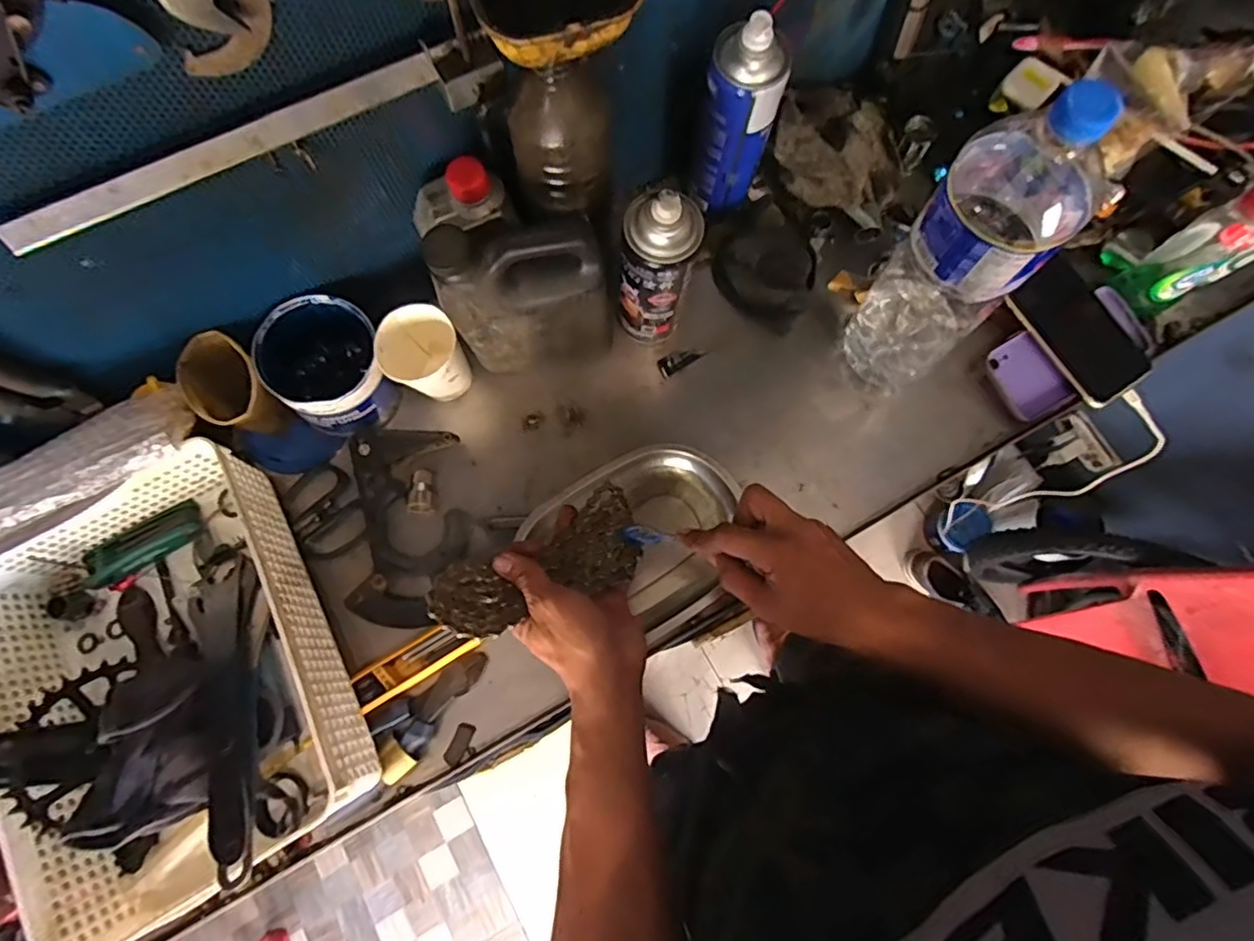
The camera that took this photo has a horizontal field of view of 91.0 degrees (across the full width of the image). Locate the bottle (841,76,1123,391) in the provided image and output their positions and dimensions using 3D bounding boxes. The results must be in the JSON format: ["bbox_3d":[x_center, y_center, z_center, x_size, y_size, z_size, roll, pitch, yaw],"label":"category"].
[{"bbox_3d":[0.255,-0.162,0.472,0.088,0.297,0.095,-42,80,-8],"label":"bottle"}]

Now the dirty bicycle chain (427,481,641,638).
[{"bbox_3d":[-0.062,0.075,0.490,0.184,0.022,0.077,-25,76,-30],"label":"dirty bicycle chain"}]

